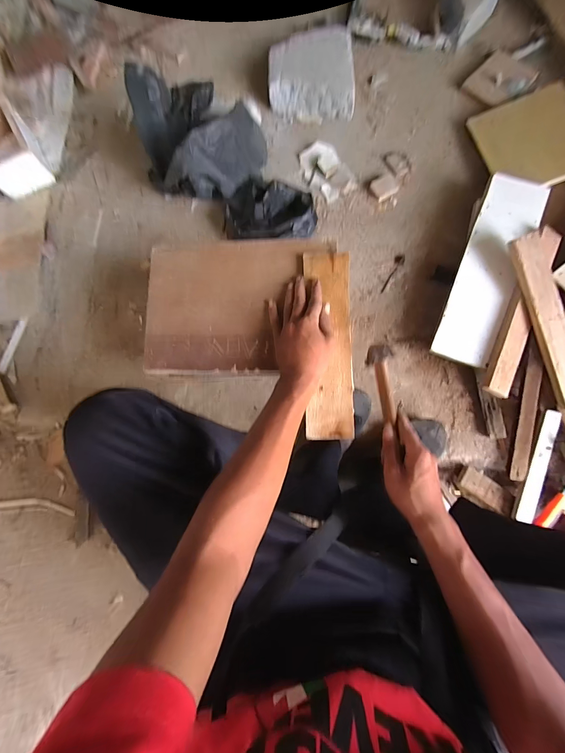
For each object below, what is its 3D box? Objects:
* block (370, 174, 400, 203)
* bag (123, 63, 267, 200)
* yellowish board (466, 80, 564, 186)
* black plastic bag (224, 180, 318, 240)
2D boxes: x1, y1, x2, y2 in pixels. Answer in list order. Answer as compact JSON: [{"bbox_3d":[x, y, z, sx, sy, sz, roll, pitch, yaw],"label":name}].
[{"bbox_3d":[0.242,-0.444,0.759,0.059,0.016,0.048,-31,82,2],"label":"block"},{"bbox_3d":[-0.175,-0.507,0.680,0.220,0.201,0.209,29,85,8],"label":"bag"},{"bbox_3d":[0.561,-0.527,0.724,0.193,0.011,0.233,-19,79,20],"label":"yellowish board"},{"bbox_3d":[-0.029,-0.378,0.754,0.211,0.061,0.134,4,85,6],"label":"black plastic bag"}]

